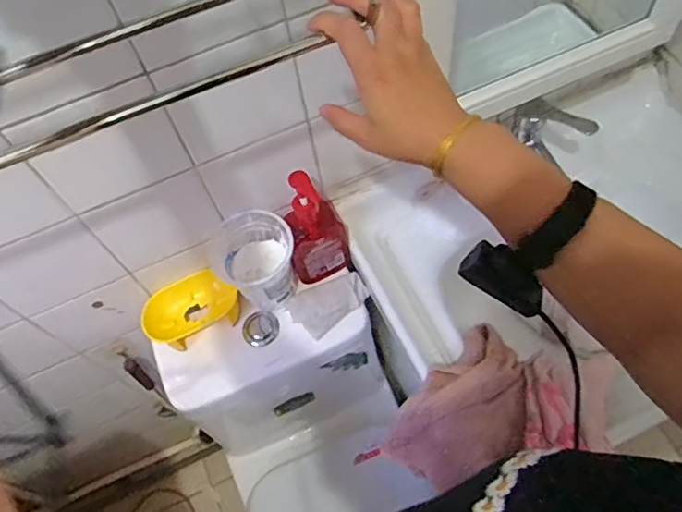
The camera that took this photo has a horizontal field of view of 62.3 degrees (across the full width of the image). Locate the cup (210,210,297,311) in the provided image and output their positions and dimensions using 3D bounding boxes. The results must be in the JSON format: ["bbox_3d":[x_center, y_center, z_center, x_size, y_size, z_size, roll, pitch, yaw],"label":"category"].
[{"bbox_3d":[-0.129,0.014,0.848,0.122,0.137,0.098,-14,62,-4],"label":"cup"}]

